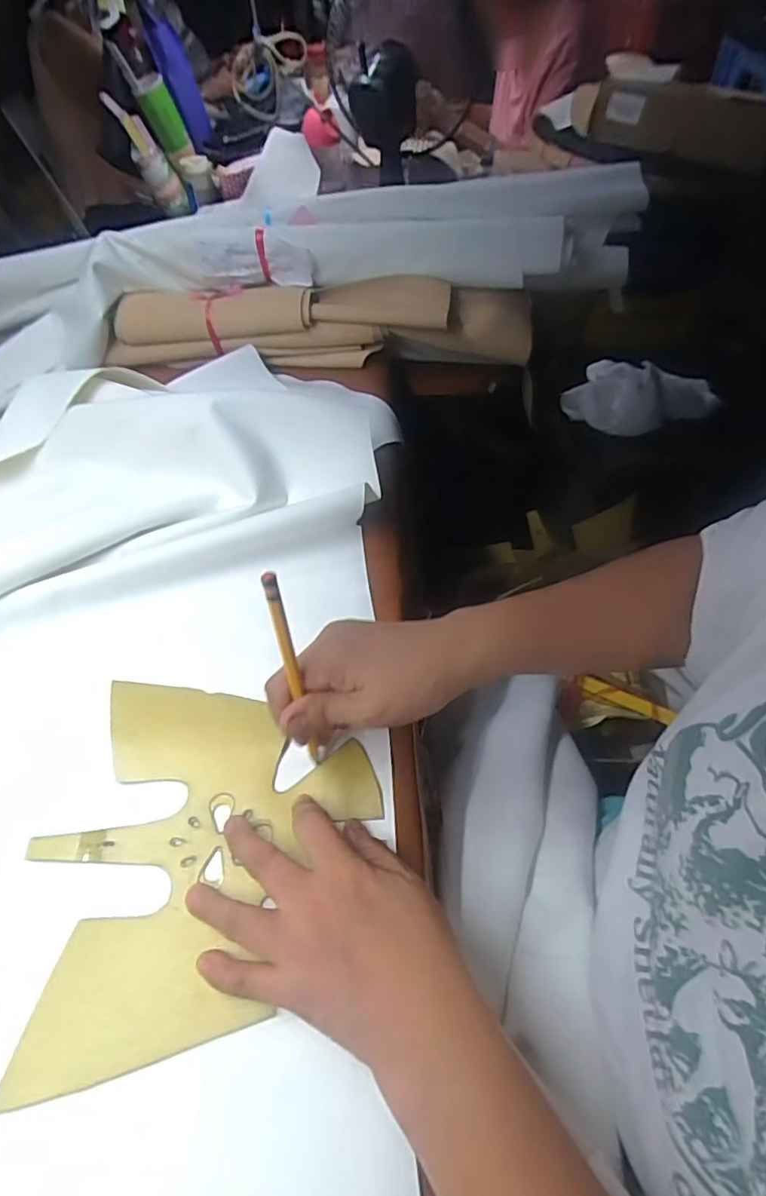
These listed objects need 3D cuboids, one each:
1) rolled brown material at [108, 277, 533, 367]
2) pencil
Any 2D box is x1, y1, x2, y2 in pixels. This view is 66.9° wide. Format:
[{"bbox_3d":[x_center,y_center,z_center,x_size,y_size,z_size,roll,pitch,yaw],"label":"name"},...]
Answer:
[{"bbox_3d":[-0.082,-0.352,0.754,0.544,0.102,0.088,-2,49,3],"label":"rolled brown material"},{"bbox_3d":[-0.051,0.048,0.337,0.008,0.159,0.005,-17,43,-12],"label":"pencil"}]

